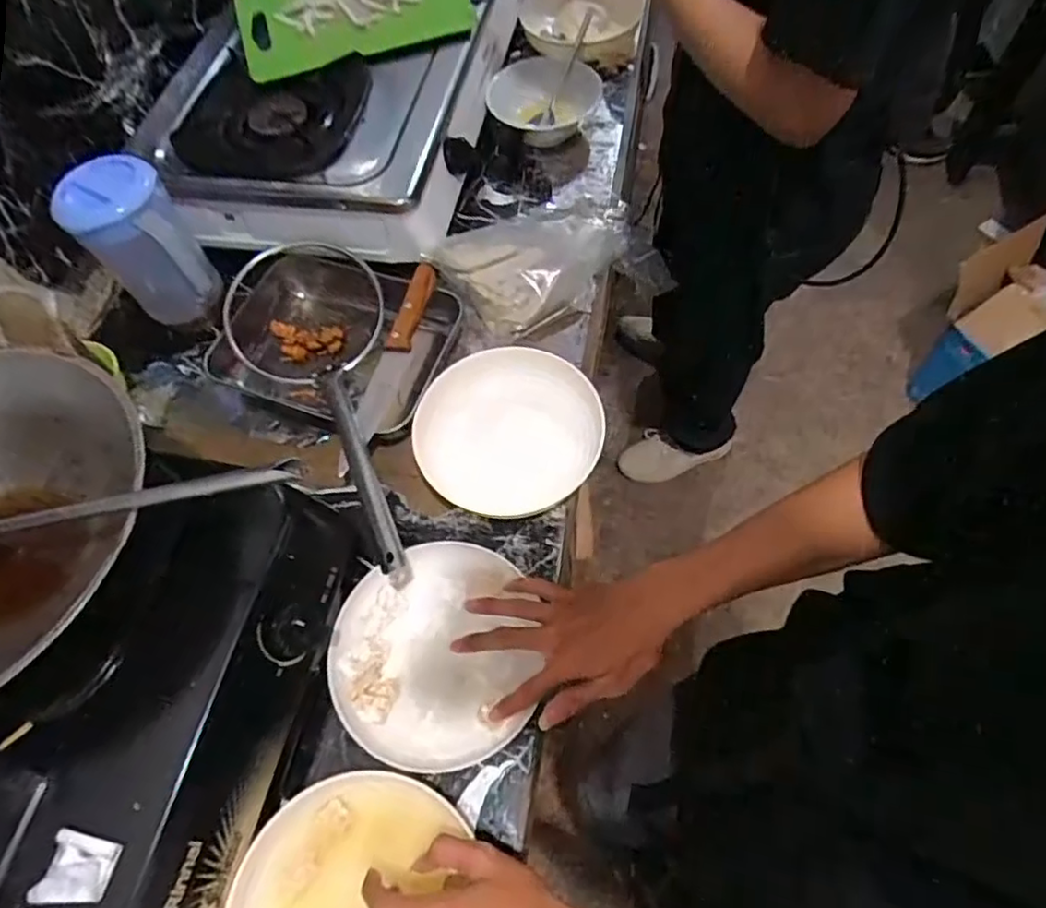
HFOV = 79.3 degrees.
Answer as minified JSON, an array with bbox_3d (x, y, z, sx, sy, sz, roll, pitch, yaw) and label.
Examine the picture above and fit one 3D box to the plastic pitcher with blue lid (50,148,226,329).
[{"bbox_3d":[-0.380,-0.205,0.651,0.091,0.158,0.091,-2,62,3],"label":"plastic pitcher with blue lid"}]

